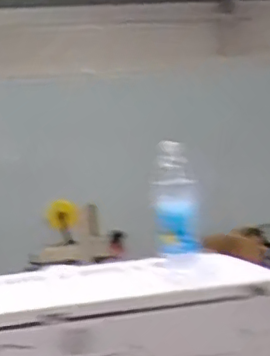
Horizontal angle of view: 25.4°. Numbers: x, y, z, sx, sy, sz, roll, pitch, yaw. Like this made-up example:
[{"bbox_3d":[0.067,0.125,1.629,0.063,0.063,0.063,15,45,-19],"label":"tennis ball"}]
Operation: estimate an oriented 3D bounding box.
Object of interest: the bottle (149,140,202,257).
[{"bbox_3d":[0.070,0.037,1.070,0.078,0.194,0.072,-5,1,1],"label":"bottle"}]

